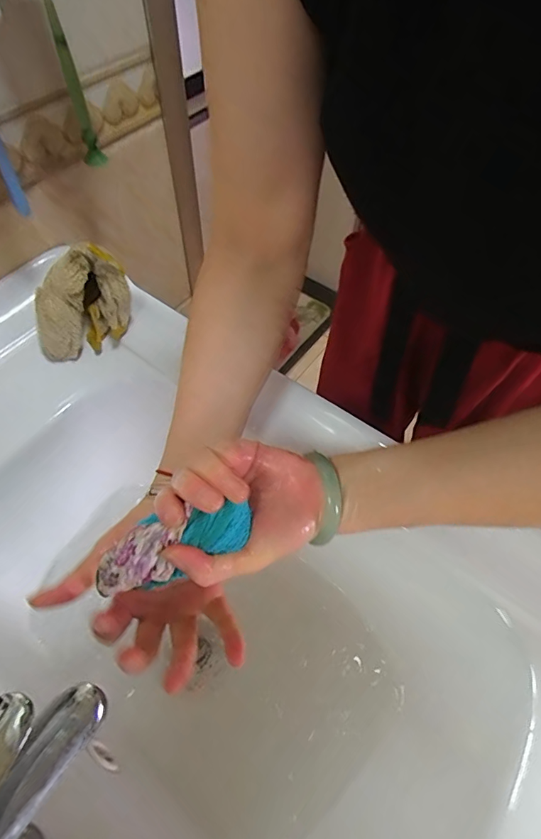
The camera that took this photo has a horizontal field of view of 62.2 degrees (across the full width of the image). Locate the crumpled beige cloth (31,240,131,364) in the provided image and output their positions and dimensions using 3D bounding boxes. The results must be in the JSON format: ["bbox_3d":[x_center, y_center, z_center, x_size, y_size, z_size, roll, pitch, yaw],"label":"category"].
[{"bbox_3d":[-0.201,-0.120,0.475,0.103,0.102,0.069,-13,59,-10],"label":"crumpled beige cloth"}]

